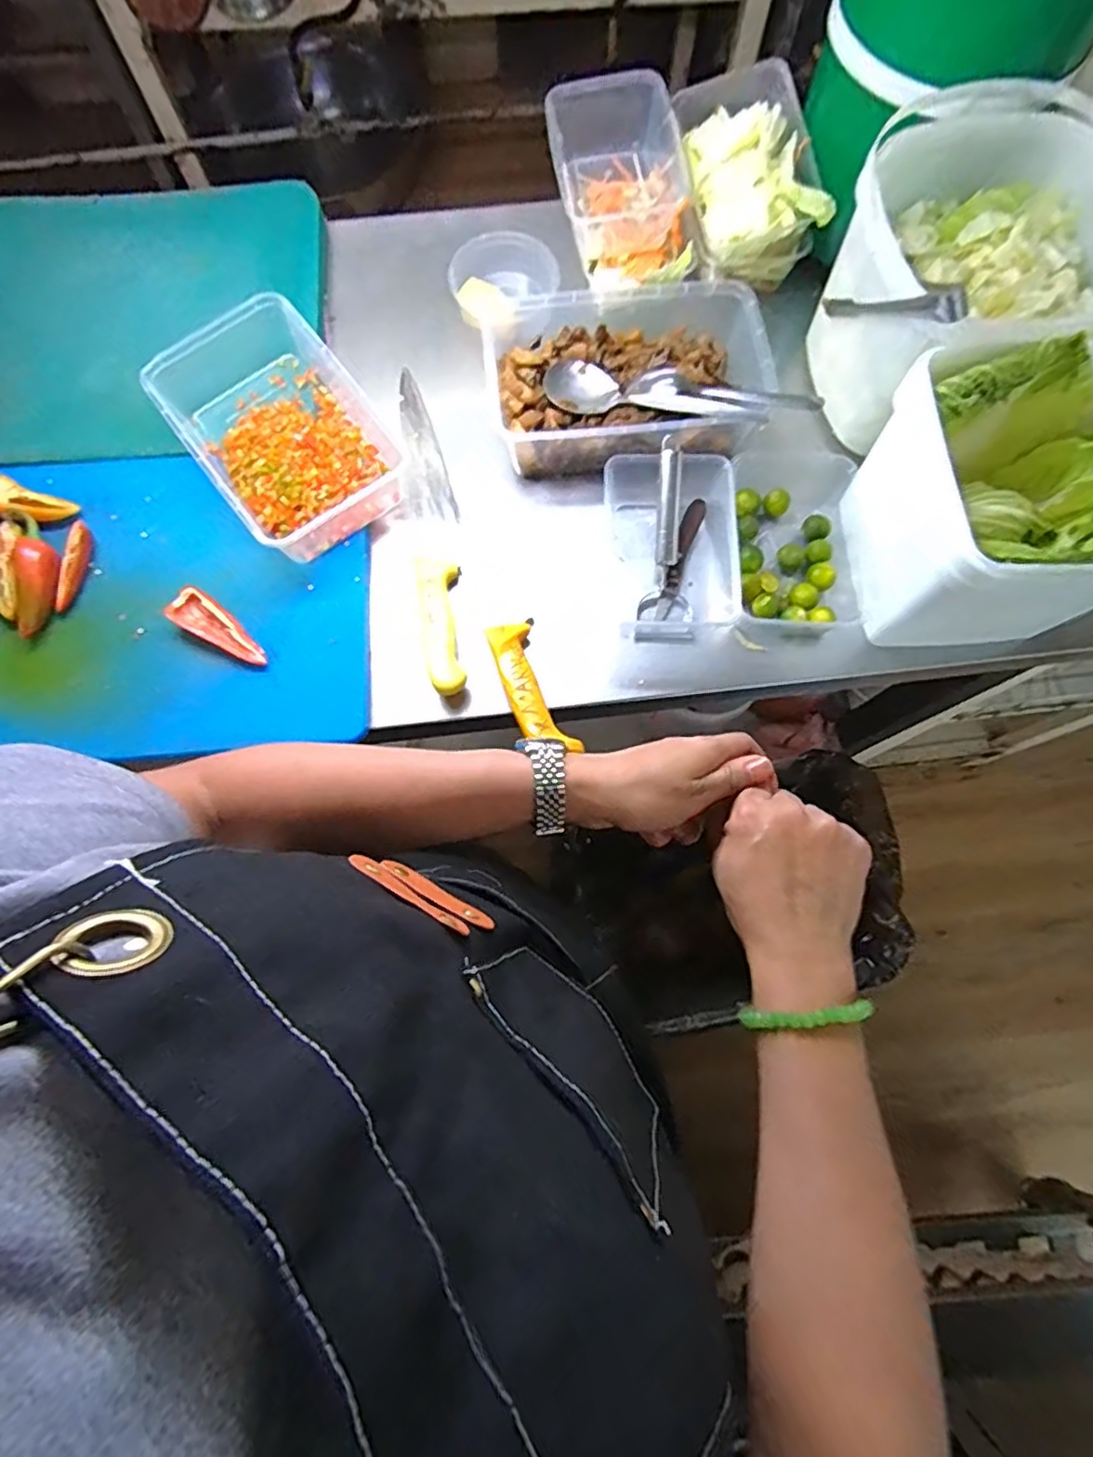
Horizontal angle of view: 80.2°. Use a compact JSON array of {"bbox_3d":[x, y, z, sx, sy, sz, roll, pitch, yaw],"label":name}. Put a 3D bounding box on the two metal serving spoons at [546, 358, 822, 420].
[{"bbox_3d":[0.122,-0.313,0.605,0.241,0.035,0.069,13,75,4],"label":"two metal serving spoons"}]

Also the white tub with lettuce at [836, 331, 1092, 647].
[{"bbox_3d":[0.383,-0.179,0.535,0.190,0.161,0.188,-5,74,-1],"label":"white tub with lettuce"}]

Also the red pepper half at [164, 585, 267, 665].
[{"bbox_3d":[-0.290,-0.085,0.576,0.092,0.025,0.036,37,77,10],"label":"red pepper half"}]

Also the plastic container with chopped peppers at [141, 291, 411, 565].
[{"bbox_3d":[-0.239,-0.271,0.604,0.160,0.071,0.226,-36,77,-10],"label":"plastic container with chopped peppers"}]

